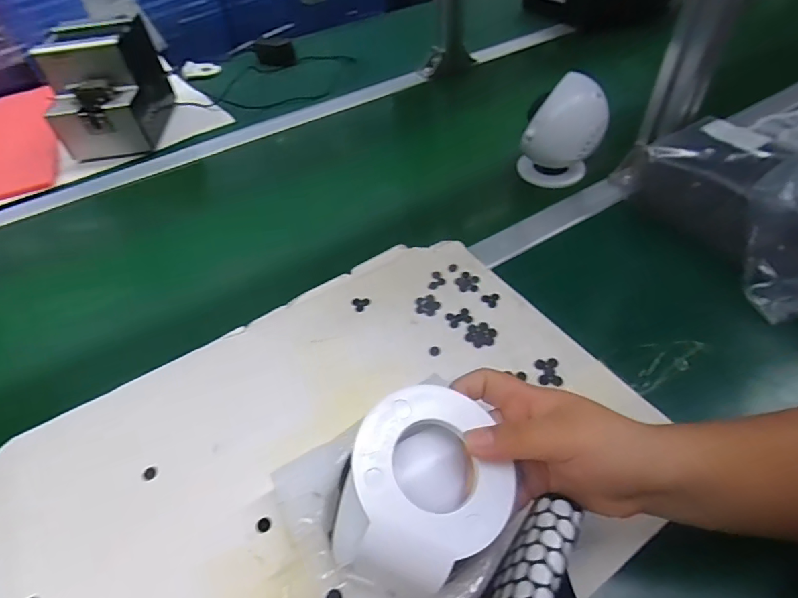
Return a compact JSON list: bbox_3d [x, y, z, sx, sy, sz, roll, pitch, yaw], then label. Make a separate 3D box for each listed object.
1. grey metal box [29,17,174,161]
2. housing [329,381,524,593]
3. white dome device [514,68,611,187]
[{"bbox_3d":[-0.460,-0.336,0.728,0.131,0.141,0.191,-8,48,-3],"label":"grey metal box"},{"bbox_3d":[0.013,0.099,0.246,0.085,0.033,0.095,23,53,0],"label":"housing"},{"bbox_3d":[0.200,-0.198,0.570,0.091,0.132,0.062,2,48,7],"label":"white dome device"}]

